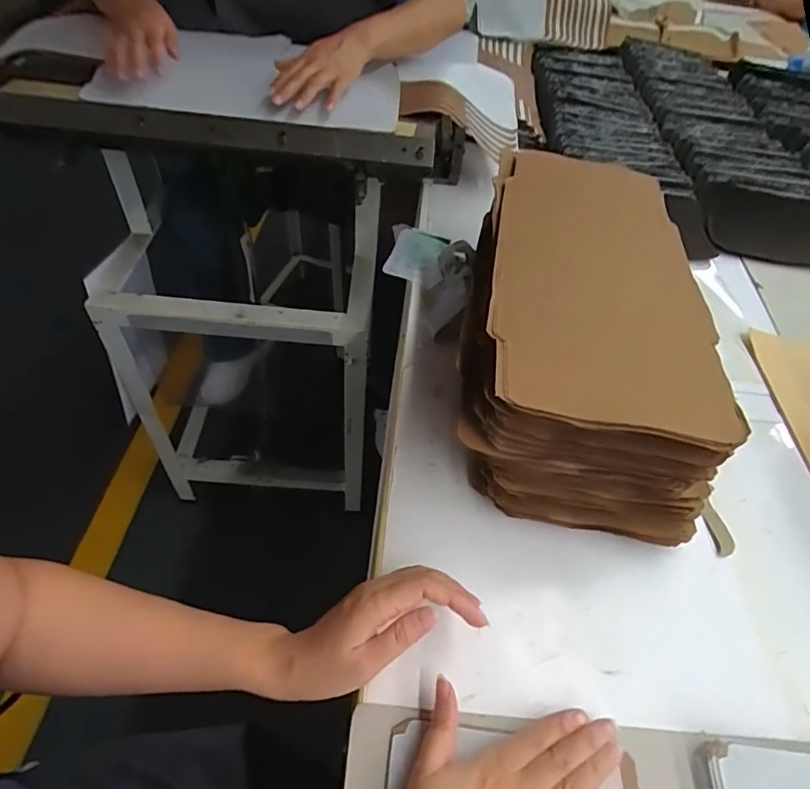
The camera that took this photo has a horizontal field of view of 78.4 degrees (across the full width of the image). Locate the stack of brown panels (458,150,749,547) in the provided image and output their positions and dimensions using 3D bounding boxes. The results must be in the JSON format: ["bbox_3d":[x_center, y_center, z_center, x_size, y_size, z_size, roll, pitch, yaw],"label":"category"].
[{"bbox_3d":[0.180,-0.079,0.525,0.224,0.124,0.398,10,51,2],"label":"stack of brown panels"}]

